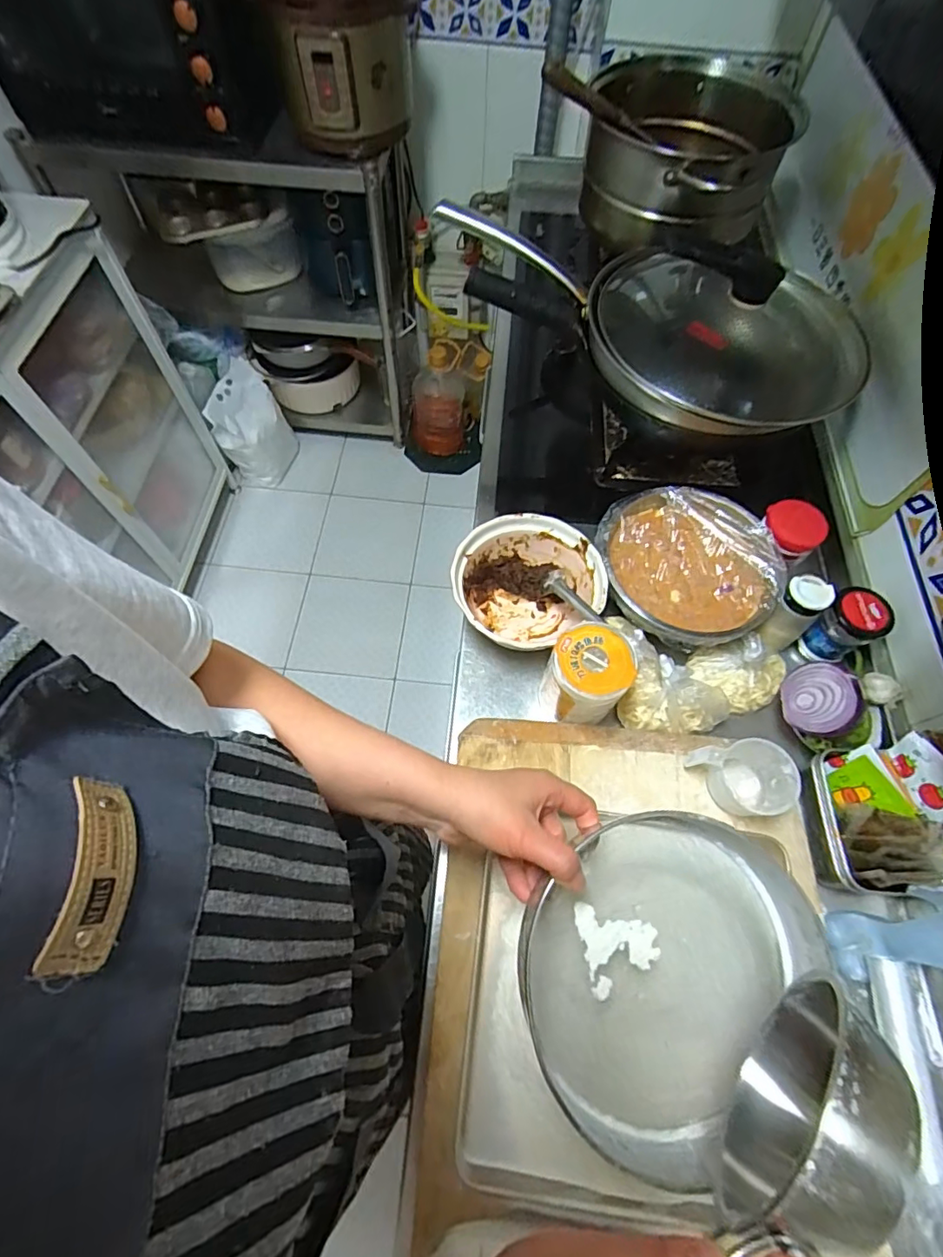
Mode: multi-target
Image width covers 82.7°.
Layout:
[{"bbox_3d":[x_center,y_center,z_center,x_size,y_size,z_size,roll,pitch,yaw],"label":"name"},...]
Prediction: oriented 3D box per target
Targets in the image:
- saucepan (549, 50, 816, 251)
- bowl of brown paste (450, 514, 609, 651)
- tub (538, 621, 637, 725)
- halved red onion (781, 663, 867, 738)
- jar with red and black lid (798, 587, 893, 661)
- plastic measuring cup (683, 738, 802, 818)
[{"bbox_3d":[0.333,-0.758,0.858,0.320,0.171,0.303,39,69,16],"label":"saucepan"},{"bbox_3d":[0.068,-0.050,0.668,0.181,0.077,0.163,9,64,2],"label":"bowl of brown paste"},{"bbox_3d":[0.123,0.053,0.576,0.084,0.097,0.085,1,64,-1],"label":"tub"},{"bbox_3d":[0.378,0.079,0.577,0.077,0.041,0.077,-10,74,38],"label":"halved red onion"},{"bbox_3d":[0.443,0.001,0.644,0.064,0.095,0.061,1,64,-1],"label":"jar with red and black lid"},{"bbox_3d":[0.277,0.153,0.542,0.095,0.064,0.069,-8,65,-5],"label":"plastic measuring cup"}]

